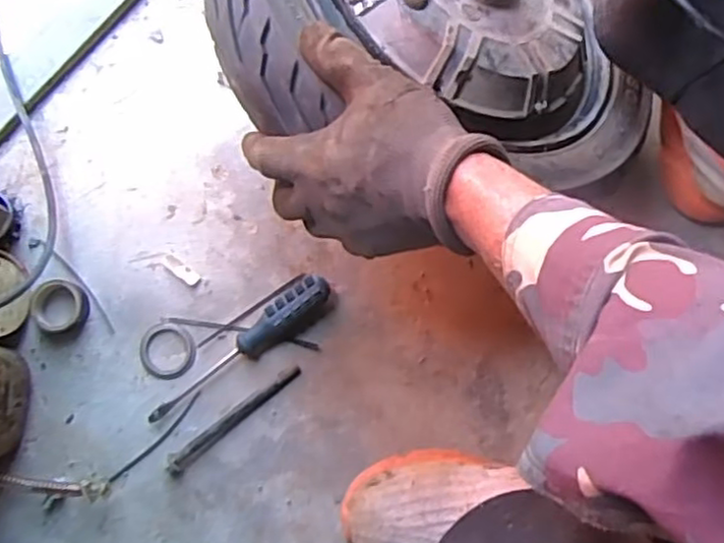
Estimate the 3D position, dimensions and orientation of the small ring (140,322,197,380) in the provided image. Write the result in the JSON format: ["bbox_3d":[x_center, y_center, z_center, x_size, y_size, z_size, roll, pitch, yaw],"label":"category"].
[{"bbox_3d":[-0.174,0.071,0.624,0.051,0.004,0.050,0,79,0],"label":"small ring"}]

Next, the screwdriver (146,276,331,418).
[{"bbox_3d":[-0.106,0.070,0.607,0.188,0.030,0.032,-41,81,-7],"label":"screwdriver"}]

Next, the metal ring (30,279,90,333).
[{"bbox_3d":[-0.269,0.031,0.619,0.045,0.015,0.046,0,79,0],"label":"metal ring"}]

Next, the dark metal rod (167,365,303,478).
[{"bbox_3d":[-0.113,0.128,0.609,0.139,0.007,0.016,-39,81,-7],"label":"dark metal rod"}]

